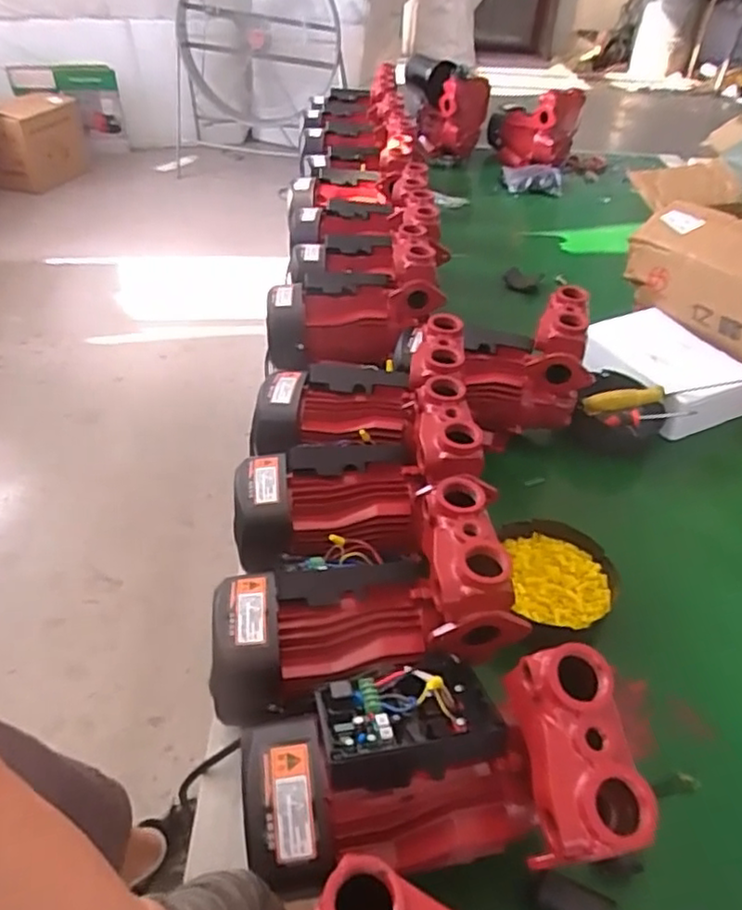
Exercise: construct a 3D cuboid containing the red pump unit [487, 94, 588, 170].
[{"bbox_3d":[0.403,-0.822,1.636,0.211,0.176,0.168,10,43,7],"label":"red pump unit"}]

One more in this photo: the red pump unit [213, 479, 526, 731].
[{"bbox_3d":[-0.014,0.128,0.559,0.271,0.100,0.122,-24,42,12],"label":"red pump unit"}]

